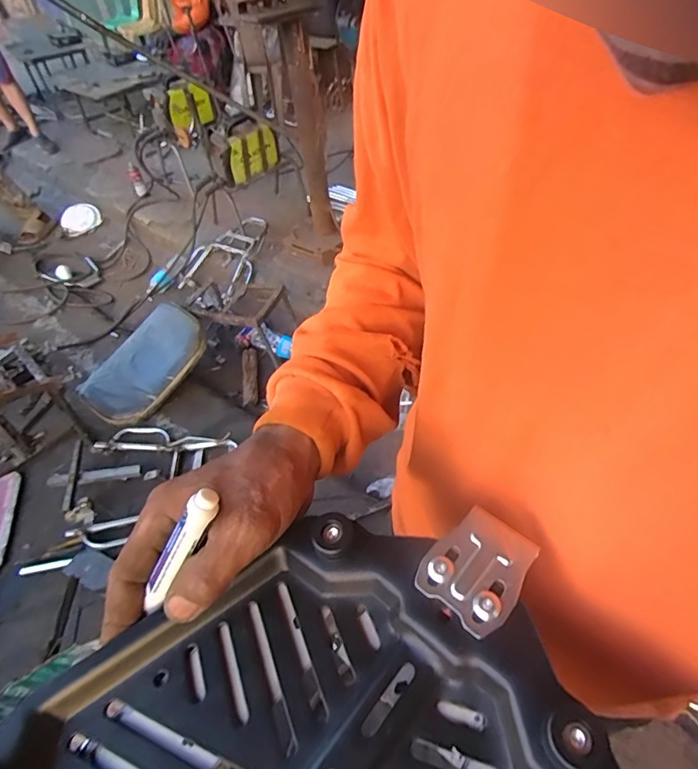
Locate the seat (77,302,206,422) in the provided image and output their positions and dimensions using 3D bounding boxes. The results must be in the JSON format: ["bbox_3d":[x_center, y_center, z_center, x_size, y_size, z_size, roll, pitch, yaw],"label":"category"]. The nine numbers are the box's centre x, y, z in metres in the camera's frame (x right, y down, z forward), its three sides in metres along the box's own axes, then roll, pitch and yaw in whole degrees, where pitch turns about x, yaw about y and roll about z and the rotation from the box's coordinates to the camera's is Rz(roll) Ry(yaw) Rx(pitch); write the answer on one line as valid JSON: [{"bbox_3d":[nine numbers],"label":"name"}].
[{"bbox_3d":[-0.752,-0.076,1.753,0.303,0.067,0.472,33,80,13],"label":"seat"}]

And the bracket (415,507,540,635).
[{"bbox_3d":[0.064,0.090,0.236,0.043,0.009,0.052,33,57,31],"label":"bracket"}]

